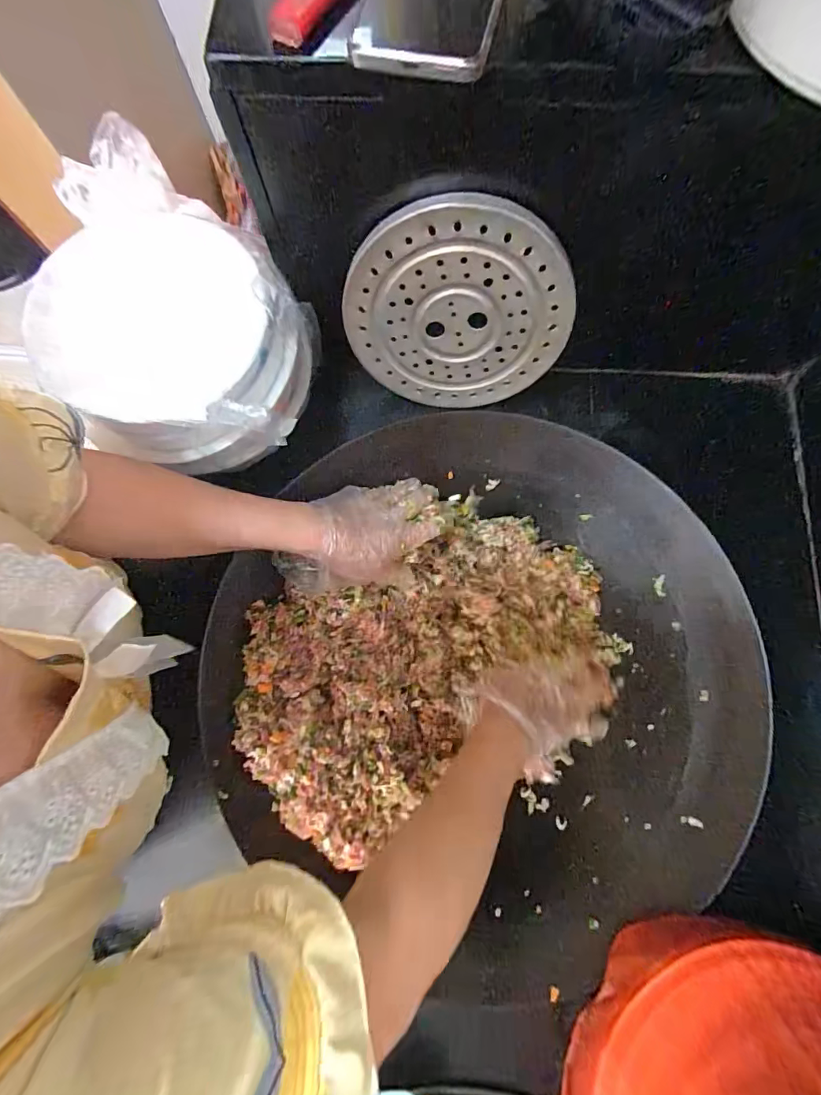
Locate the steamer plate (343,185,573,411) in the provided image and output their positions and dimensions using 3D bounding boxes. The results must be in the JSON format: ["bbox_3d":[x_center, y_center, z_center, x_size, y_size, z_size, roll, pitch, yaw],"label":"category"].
[{"bbox_3d":[0.041,-0.208,0.421,0.198,0.201,0.007,3,65,7],"label":"steamer plate"}]

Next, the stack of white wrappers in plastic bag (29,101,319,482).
[{"bbox_3d":[-0.204,-0.211,0.405,0.213,0.097,0.259,1,78,2],"label":"stack of white wrappers in plastic bag"}]

